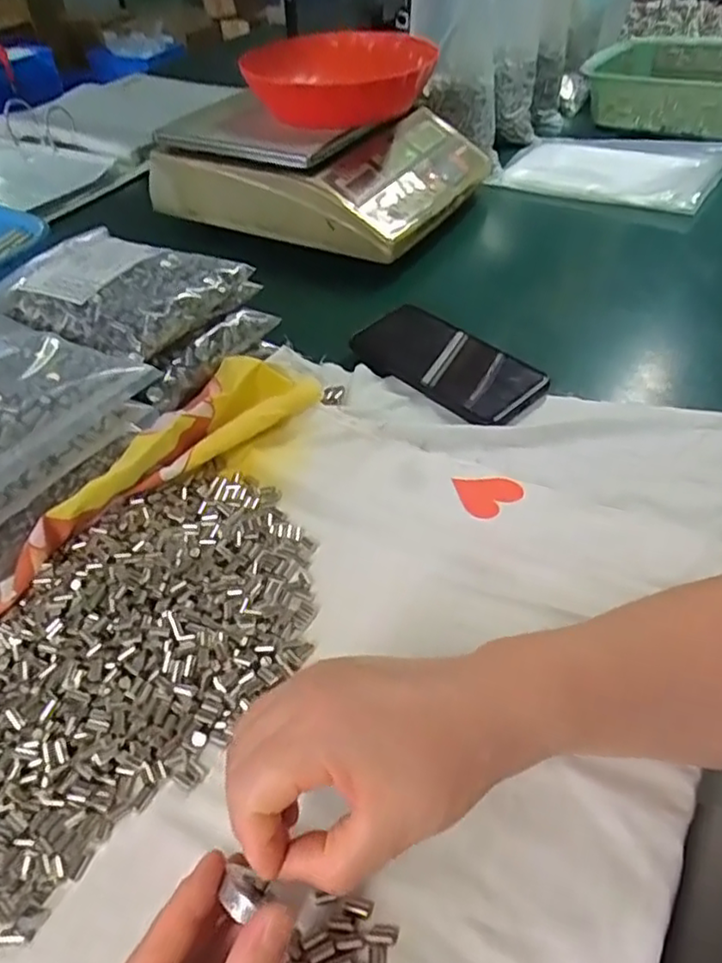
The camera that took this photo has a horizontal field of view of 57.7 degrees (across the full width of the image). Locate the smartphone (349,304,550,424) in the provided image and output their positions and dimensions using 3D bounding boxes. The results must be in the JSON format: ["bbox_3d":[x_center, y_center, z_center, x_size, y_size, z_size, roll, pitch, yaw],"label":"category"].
[{"bbox_3d":[0.070,-0.100,0.543,0.163,0.018,0.081,31,55,29],"label":"smartphone"}]

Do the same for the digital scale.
[{"bbox_3d":[-0.040,-0.375,0.760,0.319,0.102,0.252,20,50,21],"label":"digital scale"}]

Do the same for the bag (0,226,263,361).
[{"bbox_3d":[-0.191,-0.149,0.505,0.169,0.039,0.132,17,49,18],"label":"bag"}]

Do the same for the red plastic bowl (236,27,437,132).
[{"bbox_3d":[-0.012,-0.447,0.731,0.180,0.061,0.180,-1,46,1],"label":"red plastic bowl"}]

